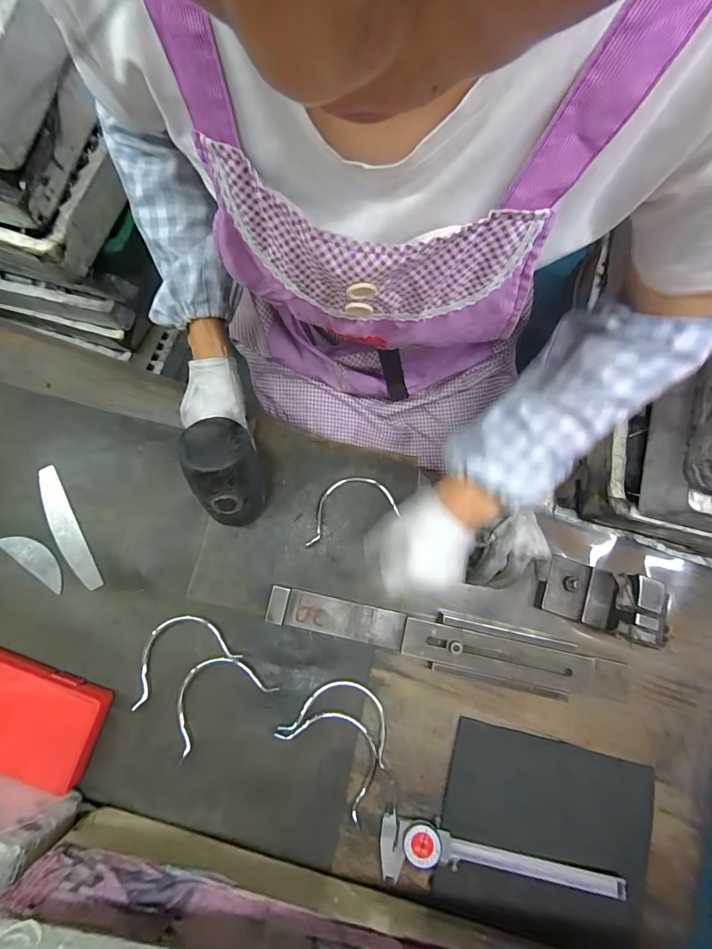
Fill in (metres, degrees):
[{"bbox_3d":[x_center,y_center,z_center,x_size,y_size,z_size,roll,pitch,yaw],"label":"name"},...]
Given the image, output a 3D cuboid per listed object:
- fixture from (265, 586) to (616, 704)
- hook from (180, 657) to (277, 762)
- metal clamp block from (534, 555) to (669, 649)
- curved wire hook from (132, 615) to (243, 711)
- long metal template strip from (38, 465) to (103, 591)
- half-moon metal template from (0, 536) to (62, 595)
[{"bbox_3d":[0.098,0.182,0.440,0.385,0.024,0.058,12,79,2],"label":"fixture"},{"bbox_3d":[-0.153,0.238,0.439,0.115,0.011,0.070,-35,81,-6],"label":"hook"},{"bbox_3d":[0.252,0.128,0.427,0.091,0.075,0.061,20,80,4],"label":"metal clamp block"},{"bbox_3d":[-0.195,0.195,0.447,0.120,0.007,0.069,-25,80,-5],"label":"curved wire hook"},{"bbox_3d":[-0.341,0.064,0.480,0.029,0.008,0.156,-27,80,-9],"label":"long metal template strip"},{"bbox_3d":[-0.373,0.097,0.474,0.096,0.004,0.030,34,81,6],"label":"half-moon metal template"}]

